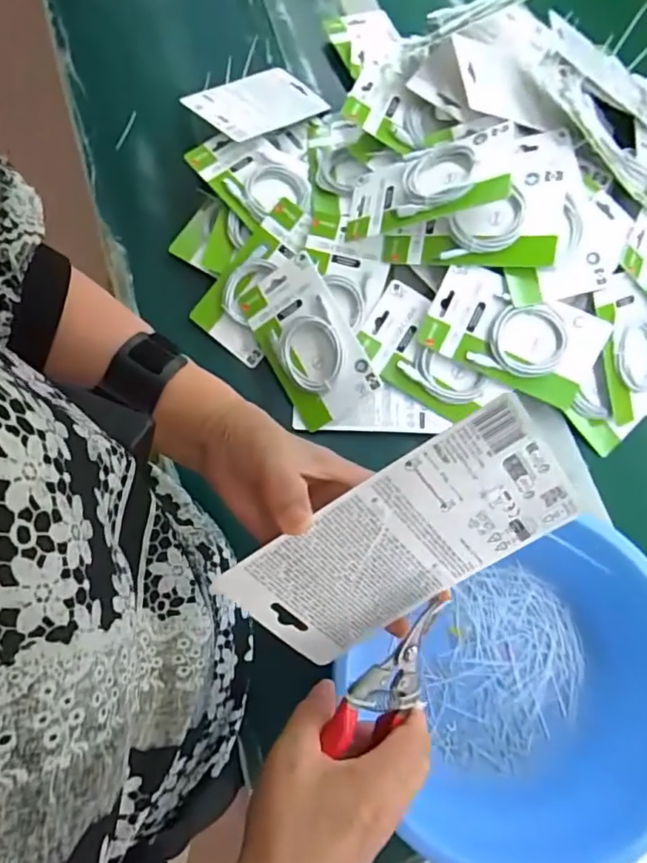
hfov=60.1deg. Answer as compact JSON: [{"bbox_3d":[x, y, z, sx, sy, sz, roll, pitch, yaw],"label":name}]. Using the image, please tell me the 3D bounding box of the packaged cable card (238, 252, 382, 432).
[{"bbox_3d":[-0.020,-0.100,0.627,0.099,0.025,0.177,-32,82,16],"label":"packaged cable card"}]

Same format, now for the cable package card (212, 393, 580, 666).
[{"bbox_3d":[0.041,0.063,0.301,0.179,0.004,0.098,-34,122,12],"label":"cable package card"}]

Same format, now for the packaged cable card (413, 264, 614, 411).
[{"bbox_3d":[0.204,-0.104,0.613,0.181,0.018,0.101,24,102,5],"label":"packaged cable card"}]

